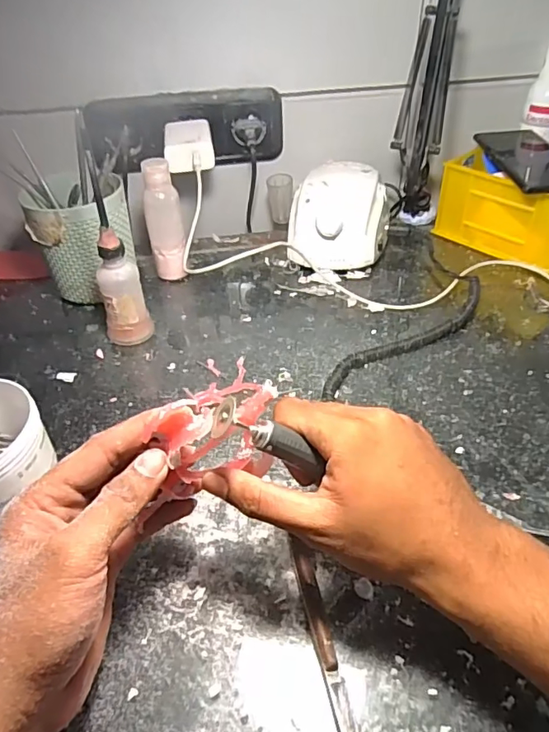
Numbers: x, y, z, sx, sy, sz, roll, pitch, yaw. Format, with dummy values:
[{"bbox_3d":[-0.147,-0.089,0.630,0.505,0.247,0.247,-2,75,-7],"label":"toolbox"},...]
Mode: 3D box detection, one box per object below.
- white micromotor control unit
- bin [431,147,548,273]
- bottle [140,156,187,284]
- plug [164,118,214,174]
[{"bbox_3d":[0.075,-0.168,0.599,0.110,0.080,0.130,4,42,8],"label":"white micromotor control unit"},{"bbox_3d":[0.281,-0.176,0.592,0.172,0.086,0.099,32,52,33],"label":"bin"},{"bbox_3d":[-0.115,-0.148,0.551,0.034,0.128,0.029,-9,42,-7],"label":"bottle"},{"bbox_3d":[-0.094,-0.245,0.579,0.051,0.033,0.074,-6,41,-5],"label":"plug"}]

